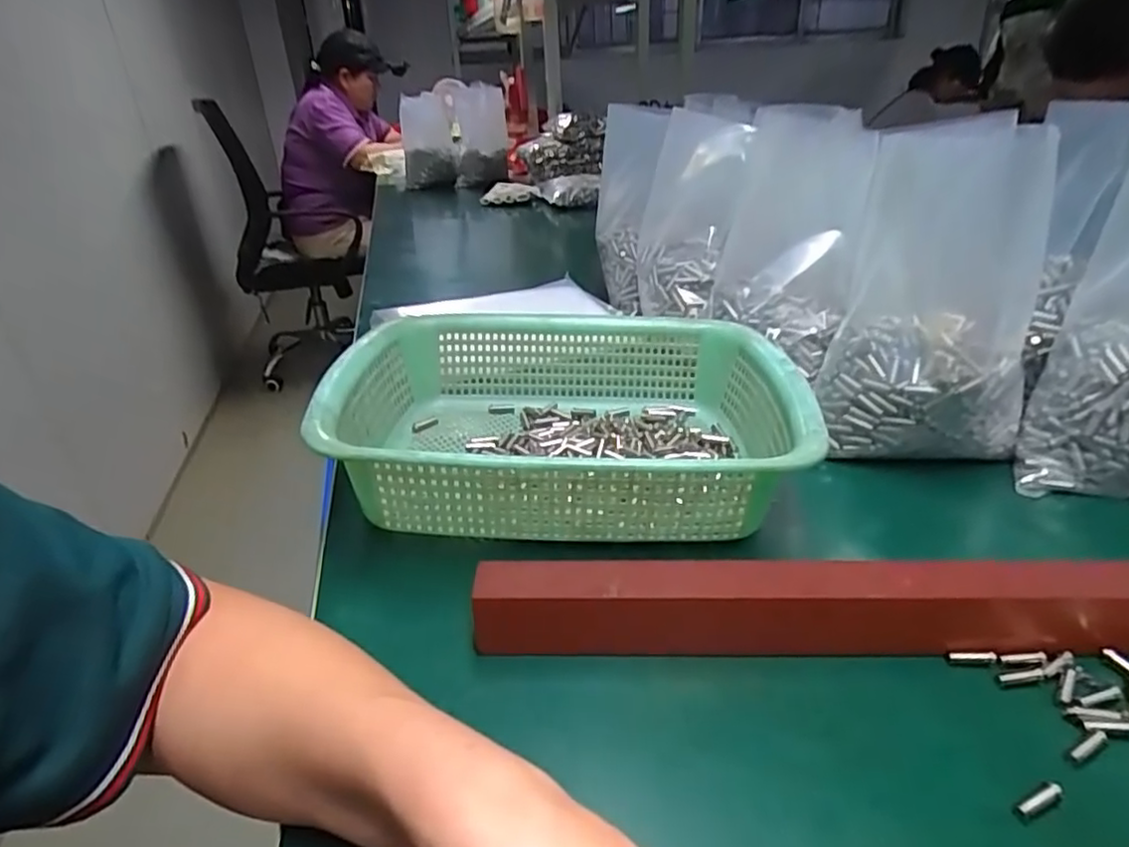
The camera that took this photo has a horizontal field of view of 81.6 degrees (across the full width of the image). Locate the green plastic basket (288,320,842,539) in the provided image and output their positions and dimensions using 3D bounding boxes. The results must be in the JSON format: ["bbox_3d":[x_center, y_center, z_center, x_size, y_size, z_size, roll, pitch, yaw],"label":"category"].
[{"bbox_3d":[0.004,-0.005,0.447,0.292,0.082,0.222,-2,28,3],"label":"green plastic basket"}]

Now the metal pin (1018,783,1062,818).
[{"bbox_3d":[0.181,0.143,0.248,0.020,0.005,0.005,-15,31,-21],"label":"metal pin"}]

